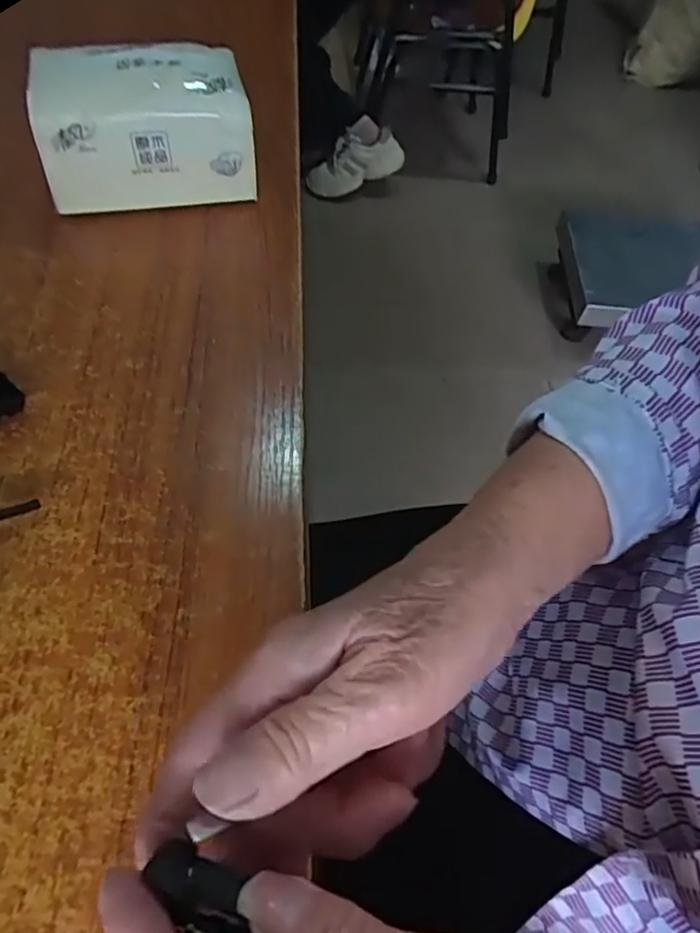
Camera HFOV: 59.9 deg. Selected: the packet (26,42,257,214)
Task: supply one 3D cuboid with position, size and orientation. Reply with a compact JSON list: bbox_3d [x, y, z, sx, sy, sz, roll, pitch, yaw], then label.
[{"bbox_3d":[-0.135,-0.226,0.410,0.132,0.082,0.072,-8,57,-11],"label":"packet"}]

